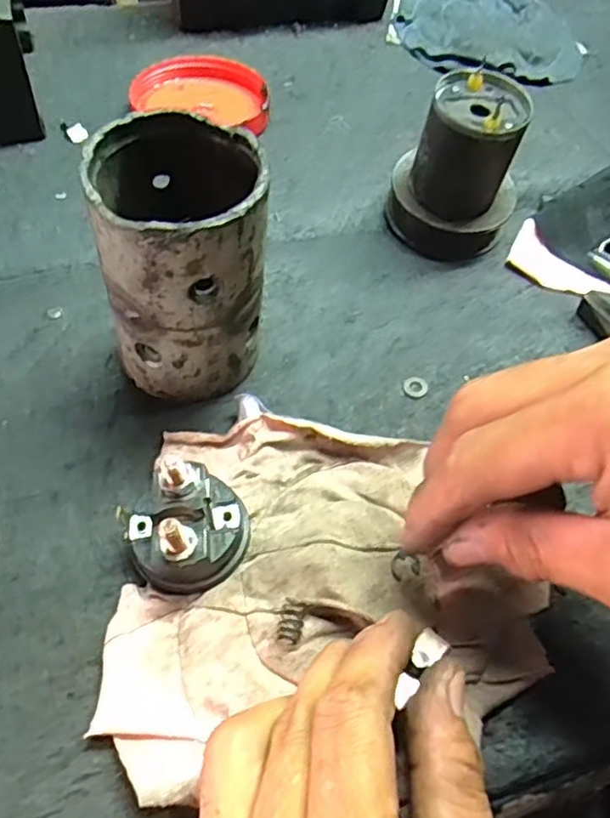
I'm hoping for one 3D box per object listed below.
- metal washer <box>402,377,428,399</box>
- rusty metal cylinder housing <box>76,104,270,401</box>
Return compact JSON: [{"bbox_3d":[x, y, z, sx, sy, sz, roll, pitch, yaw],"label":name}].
[{"bbox_3d":[0.055,-0.011,0.318,0.012,0.004,0.012,-15,66,-9],"label":"metal washer"},{"bbox_3d":[-0.049,-0.057,0.274,0.065,0.108,0.065,-4,55,-7],"label":"rusty metal cylinder housing"}]

